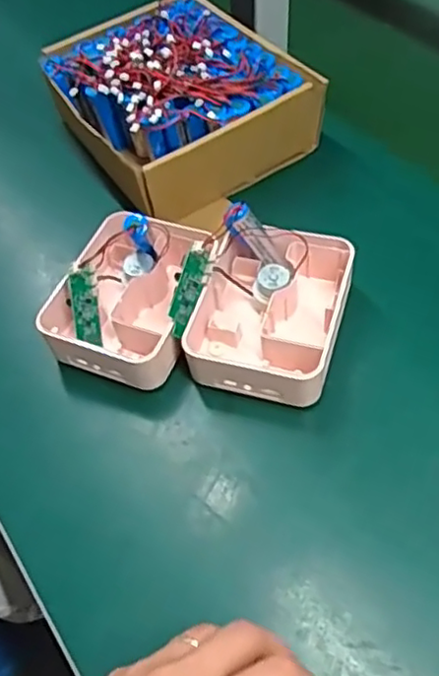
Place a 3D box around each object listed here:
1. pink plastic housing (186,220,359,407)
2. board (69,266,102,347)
[{"bbox_3d":[0.037,-0.024,0.481,0.104,0.043,0.141,15,63,9],"label":"pink plastic housing"},{"bbox_3d":[-0.098,-0.022,0.486,0.004,0.025,0.056,-7,88,41],"label":"board"}]

